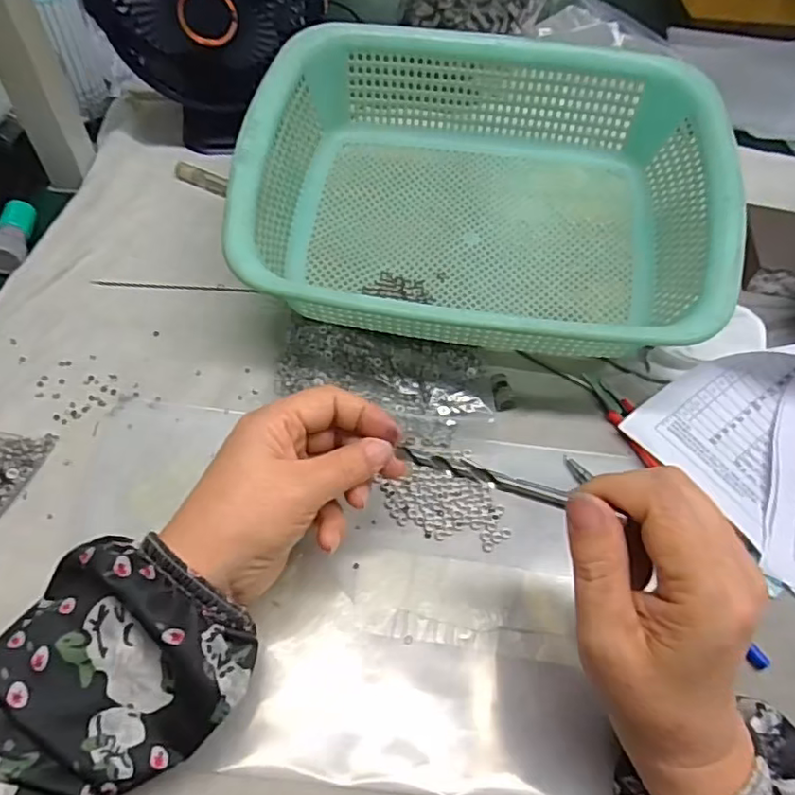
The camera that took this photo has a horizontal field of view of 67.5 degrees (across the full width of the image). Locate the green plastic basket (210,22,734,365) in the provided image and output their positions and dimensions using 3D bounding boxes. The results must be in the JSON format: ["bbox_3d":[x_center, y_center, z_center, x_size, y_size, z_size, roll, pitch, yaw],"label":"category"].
[{"bbox_3d":[0.056,-0.132,0.404,0.299,0.096,0.229,6,70,4],"label":"green plastic basket"}]

